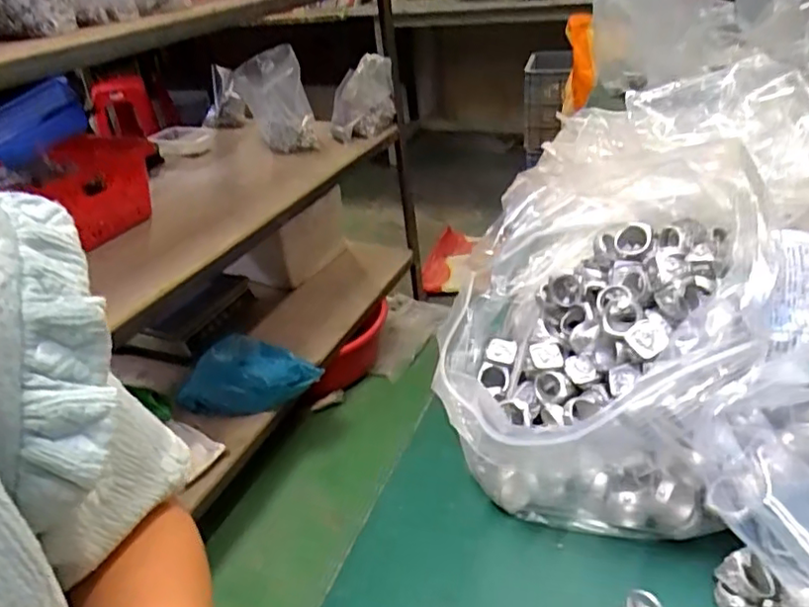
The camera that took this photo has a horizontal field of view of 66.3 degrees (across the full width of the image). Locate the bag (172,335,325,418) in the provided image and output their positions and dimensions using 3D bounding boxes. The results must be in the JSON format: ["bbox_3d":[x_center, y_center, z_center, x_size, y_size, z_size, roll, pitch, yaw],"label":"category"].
[{"bbox_3d":[-0.310,0.137,1.273,0.268,0.101,0.158,-3,31,7],"label":"bag"}]

